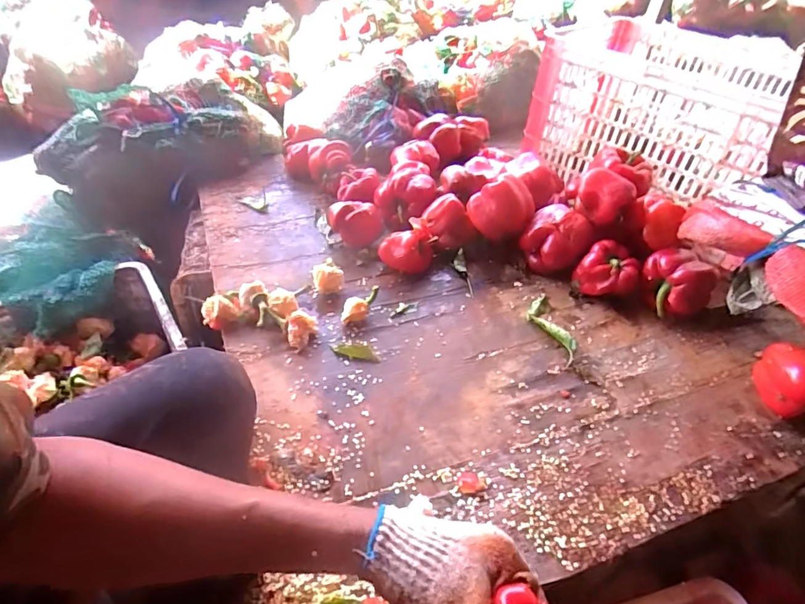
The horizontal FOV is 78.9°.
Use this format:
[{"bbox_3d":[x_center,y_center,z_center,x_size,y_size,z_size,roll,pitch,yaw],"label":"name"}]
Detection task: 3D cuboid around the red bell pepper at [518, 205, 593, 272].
[{"bbox_3d":[0.255,-0.103,0.815,0.104,0.091,0.090,21,45,16],"label":"red bell pepper"}]

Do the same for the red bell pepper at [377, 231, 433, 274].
[{"bbox_3d":[0.006,-0.088,0.800,0.085,0.069,0.071,10,43,5],"label":"red bell pepper"}]

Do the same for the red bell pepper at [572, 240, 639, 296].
[{"bbox_3d":[0.325,-0.044,0.780,0.087,0.075,0.078,33,50,27],"label":"red bell pepper"}]

